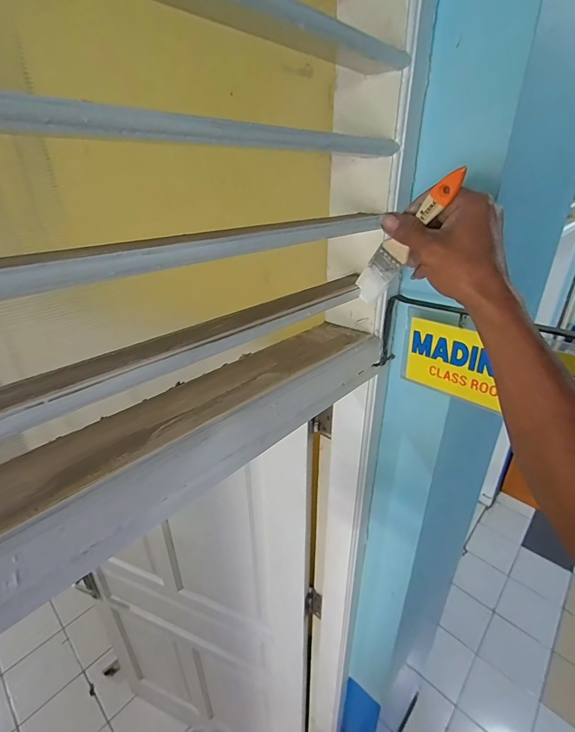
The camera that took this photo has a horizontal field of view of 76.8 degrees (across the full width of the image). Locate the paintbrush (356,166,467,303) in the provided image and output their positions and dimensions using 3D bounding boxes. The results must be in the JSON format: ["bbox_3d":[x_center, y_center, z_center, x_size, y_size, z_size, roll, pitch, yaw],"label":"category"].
[{"bbox_3d":[0.122,-0.131,0.390,0.015,0.180,0.034,-15,71,-26],"label":"paintbrush"}]

